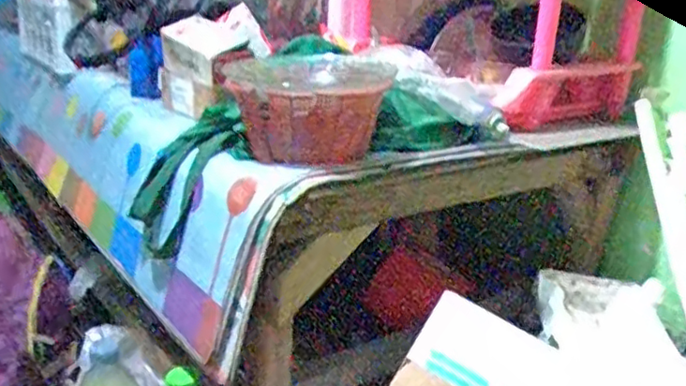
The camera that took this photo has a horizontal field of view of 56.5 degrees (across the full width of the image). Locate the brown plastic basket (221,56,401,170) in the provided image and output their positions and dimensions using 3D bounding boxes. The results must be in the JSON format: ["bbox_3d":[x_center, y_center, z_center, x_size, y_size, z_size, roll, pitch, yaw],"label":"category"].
[{"bbox_3d":[-0.047,-0.103,0.780,0.202,0.101,0.204,6,18,10],"label":"brown plastic basket"}]

